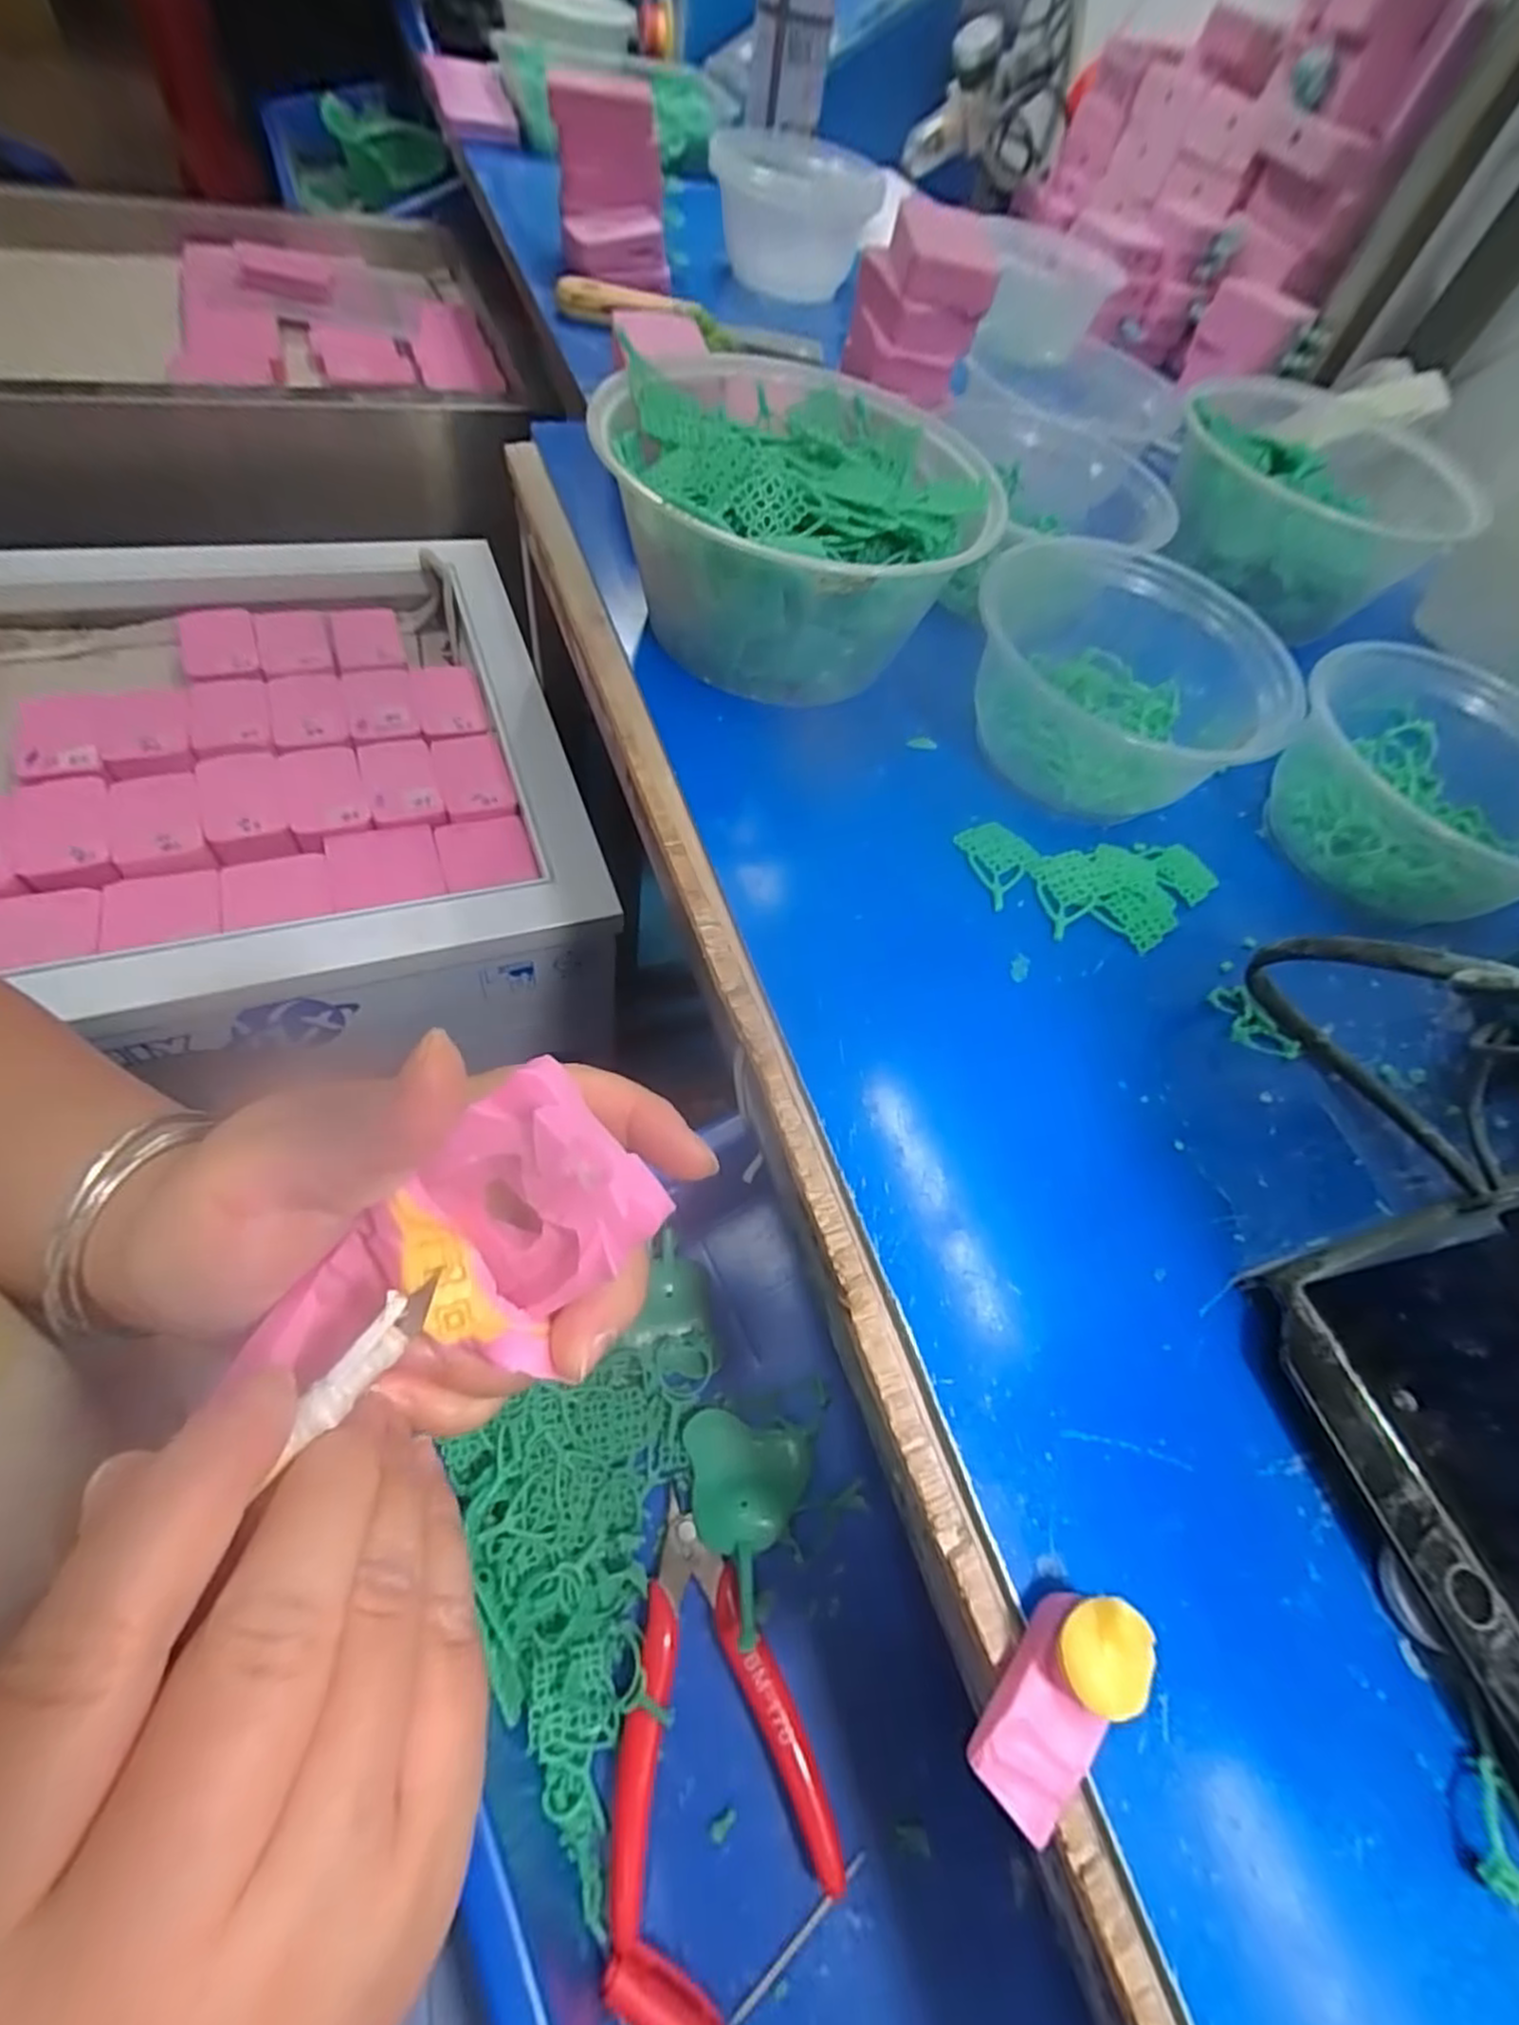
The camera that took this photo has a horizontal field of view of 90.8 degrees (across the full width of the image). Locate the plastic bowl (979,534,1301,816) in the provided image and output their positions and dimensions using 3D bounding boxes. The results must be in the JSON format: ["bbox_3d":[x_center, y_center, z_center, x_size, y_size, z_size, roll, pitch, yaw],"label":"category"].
[{"bbox_3d":[0.163,-0.142,0.322,0.132,0.047,0.126,2,62,-3],"label":"plastic bowl"}]

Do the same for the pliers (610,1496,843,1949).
[{"bbox_3d":[-0.022,0.245,0.269,0.074,0.014,0.111,-7,62,-15],"label":"pliers"}]

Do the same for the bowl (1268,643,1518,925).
[{"bbox_3d":[0.291,-0.099,0.317,0.105,0.055,0.128,-19,65,-21],"label":"bowl"}]

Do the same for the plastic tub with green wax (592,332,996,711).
[{"bbox_3d":[0.017,-0.210,0.326,0.153,0.081,0.153,5,59,-8],"label":"plastic tub with green wax"}]

